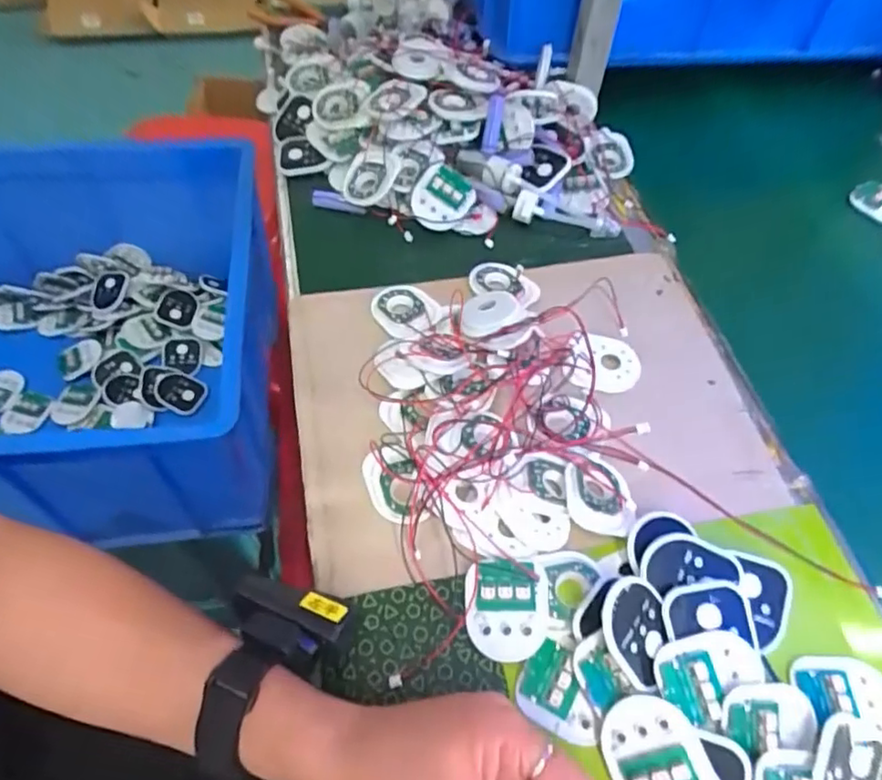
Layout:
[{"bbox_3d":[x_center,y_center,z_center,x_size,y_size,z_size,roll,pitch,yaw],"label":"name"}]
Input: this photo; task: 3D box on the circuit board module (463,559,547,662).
[{"bbox_3d":[0.038,0.129,0.363,0.048,0.014,0.056,6,56,0],"label":"circuit board module"}]

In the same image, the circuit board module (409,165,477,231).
[{"bbox_3d":[0.000,-0.177,0.563,0.052,0.013,0.059,36,82,5],"label":"circuit board module"}]

